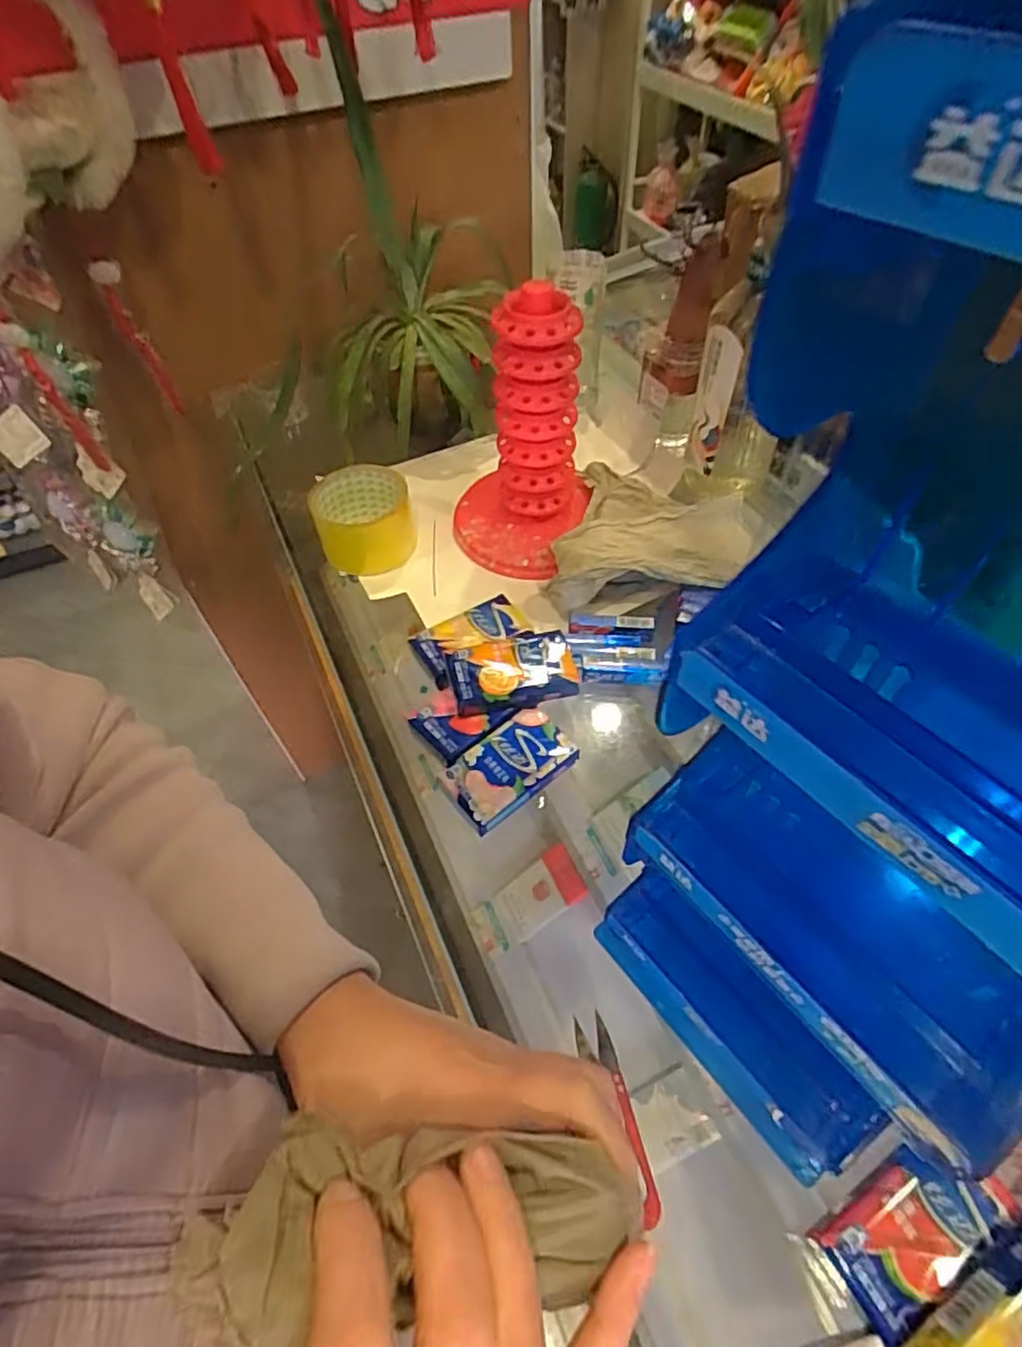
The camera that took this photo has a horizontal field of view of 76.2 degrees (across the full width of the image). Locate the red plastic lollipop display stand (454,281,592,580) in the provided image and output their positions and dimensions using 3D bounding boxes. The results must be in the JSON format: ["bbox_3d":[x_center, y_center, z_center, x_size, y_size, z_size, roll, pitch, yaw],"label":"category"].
[{"bbox_3d":[0.006,-0.205,0.560,0.124,0.204,0.127,1,53,4],"label":"red plastic lollipop display stand"}]

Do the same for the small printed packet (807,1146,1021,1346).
[{"bbox_3d":[0.192,0.260,0.310,0.089,0.010,0.044,-28,57,-17],"label":"small printed packet"}]

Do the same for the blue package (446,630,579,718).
[{"bbox_3d":[0.001,0.000,0.502,0.093,0.030,0.056,-11,54,-6],"label":"blue package"}]

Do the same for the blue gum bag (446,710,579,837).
[{"bbox_3d":[0.000,0.068,0.471,0.090,0.021,0.052,-33,59,-20],"label":"blue gum bag"}]

